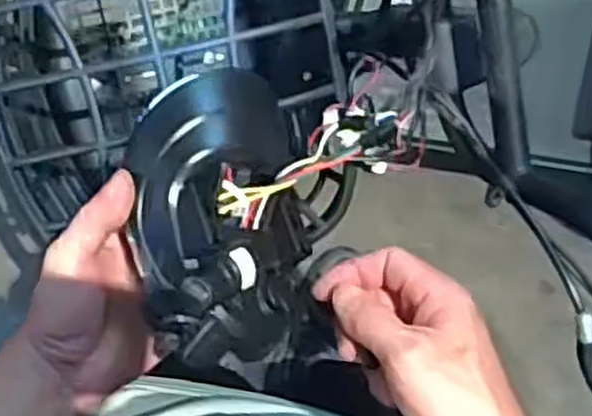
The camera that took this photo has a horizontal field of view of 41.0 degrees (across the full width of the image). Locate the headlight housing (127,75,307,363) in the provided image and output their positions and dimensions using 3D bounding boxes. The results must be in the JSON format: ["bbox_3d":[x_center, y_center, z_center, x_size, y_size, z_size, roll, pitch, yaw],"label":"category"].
[{"bbox_3d":[-0.039,0.004,0.434,0.093,0.102,0.158,-12,96,-6],"label":"headlight housing"}]

